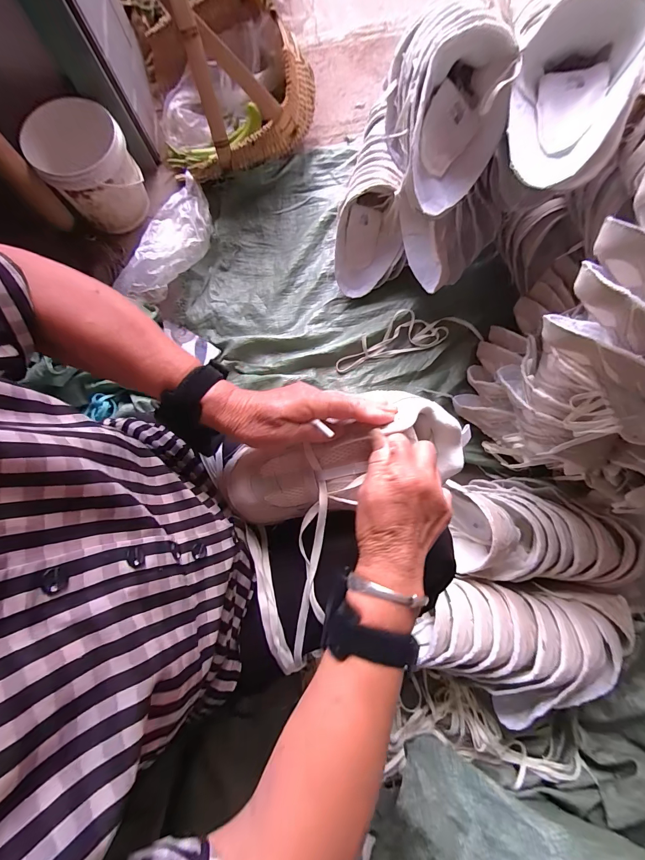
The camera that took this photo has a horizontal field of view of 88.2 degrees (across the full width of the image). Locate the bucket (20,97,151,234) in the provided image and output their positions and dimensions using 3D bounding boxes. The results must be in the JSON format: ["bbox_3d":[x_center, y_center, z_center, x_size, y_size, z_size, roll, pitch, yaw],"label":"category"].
[{"bbox_3d":[-0.504,-0.570,0.747,0.179,0.173,0.164,0,80,3],"label":"bucket"}]

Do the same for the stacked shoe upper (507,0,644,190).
[{"bbox_3d":[0.314,-0.438,0.432,0.123,0.079,0.226,20,82,6],"label":"stacked shoe upper"}]

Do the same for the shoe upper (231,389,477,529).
[{"bbox_3d":[0.020,0.031,0.341,0.245,0.061,0.109,-20,78,-4],"label":"shoe upper"}]

